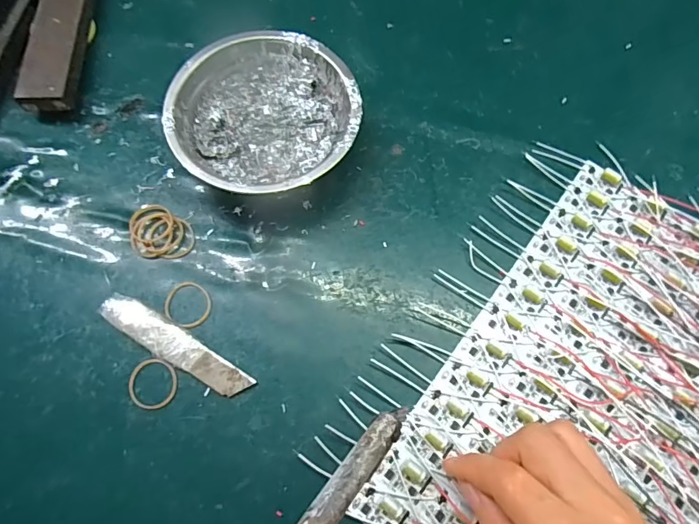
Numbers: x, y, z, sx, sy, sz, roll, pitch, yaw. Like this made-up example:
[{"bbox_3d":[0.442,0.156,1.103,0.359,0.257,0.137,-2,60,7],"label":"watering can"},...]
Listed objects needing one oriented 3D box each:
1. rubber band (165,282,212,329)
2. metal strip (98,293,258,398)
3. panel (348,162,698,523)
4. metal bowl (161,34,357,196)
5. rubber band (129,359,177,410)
[{"bbox_3d":[-0.104,0.028,0.296,0.029,0.005,0.031,0,70,-1],"label":"rubber band"},{"bbox_3d":[-0.108,0.052,0.283,0.104,0.011,0.021,28,72,9],"label":"metal strip"},{"bbox_3d":[0.182,0.099,0.272,0.239,0.010,0.283,36,74,11],"label":"panel"},{"bbox_3d":[-0.057,-0.097,0.320,0.121,0.038,0.122,0,70,-1],"label":"metal bowl"},{"bbox_3d":[-0.120,0.074,0.278,0.029,0.004,0.029,0,70,-1],"label":"rubber band"}]

